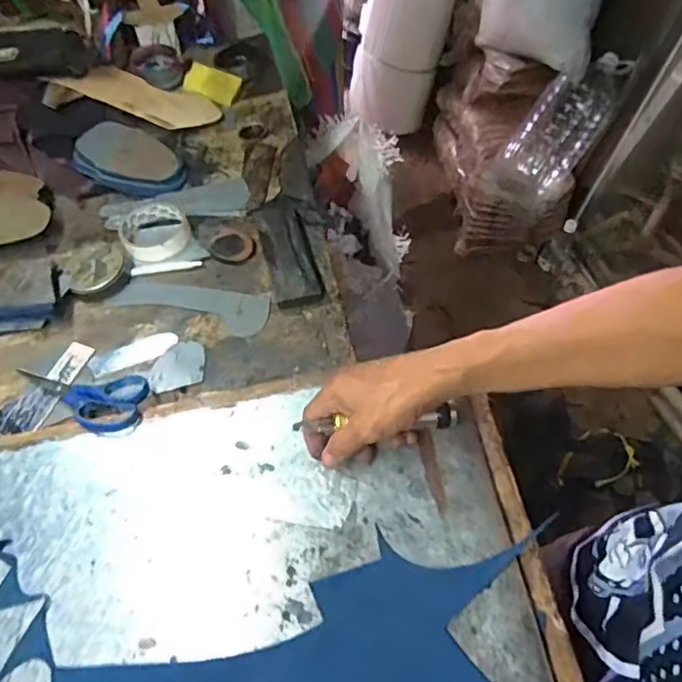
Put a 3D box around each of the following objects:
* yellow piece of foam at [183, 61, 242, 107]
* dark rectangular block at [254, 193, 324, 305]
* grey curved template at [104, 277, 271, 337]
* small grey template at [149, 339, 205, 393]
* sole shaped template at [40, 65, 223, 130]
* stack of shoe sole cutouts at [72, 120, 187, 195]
[{"bbox_3d":[-0.210,-0.418,0.923,0.088,0.013,0.054,22,87,6],"label":"yellow piece of foam"},{"bbox_3d":[-0.068,-0.118,0.703,0.058,0.019,0.185,-11,56,-6],"label":"dark rectangular block"},{"bbox_3d":[-0.176,-0.046,0.671,0.191,0.006,0.054,14,57,11],"label":"grey curved template"},{"bbox_3d":[-0.180,0.026,0.630,0.059,0.005,0.057,-9,56,-5],"label":"small grey template"},{"bbox_3d":[-0.306,-0.379,0.880,0.235,0.011,0.096,19,51,-1],"label":"sole shaped template"},{"bbox_3d":[-0.307,-0.262,0.816,0.156,0.031,0.101,27,61,18],"label":"stack of shoe sole cutouts"}]

